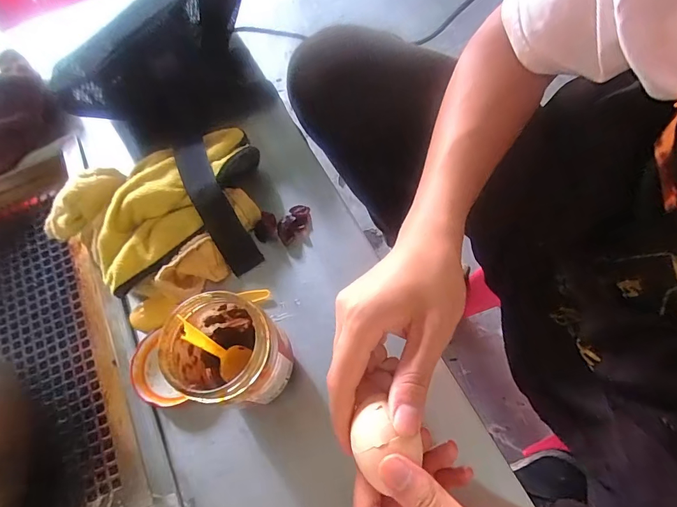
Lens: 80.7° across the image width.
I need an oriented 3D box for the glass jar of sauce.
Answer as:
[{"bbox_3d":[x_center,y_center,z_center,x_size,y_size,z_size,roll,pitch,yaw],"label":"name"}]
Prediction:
[{"bbox_3d":[-0.077,0.072,0.303,0.076,0.110,0.073,-1,66,3],"label":"glass jar of sauce"}]

